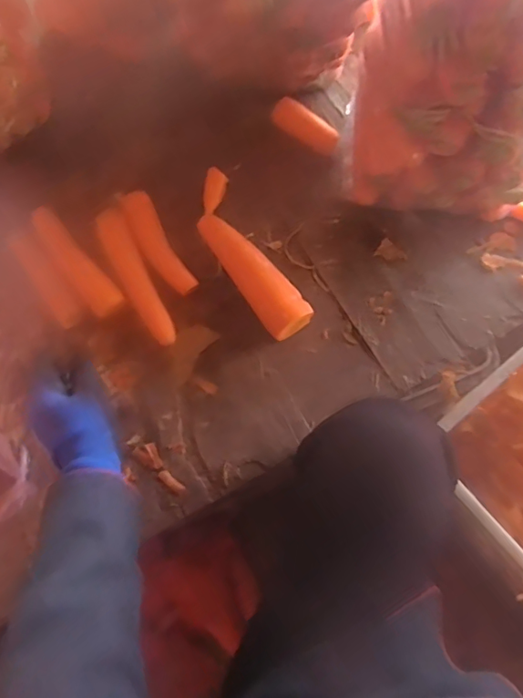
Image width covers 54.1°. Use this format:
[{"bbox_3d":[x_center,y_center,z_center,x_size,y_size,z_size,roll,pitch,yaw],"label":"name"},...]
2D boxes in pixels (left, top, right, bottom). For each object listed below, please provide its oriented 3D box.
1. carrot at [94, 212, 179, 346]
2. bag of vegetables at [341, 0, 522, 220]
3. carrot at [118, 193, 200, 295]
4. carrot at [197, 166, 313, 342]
[{"bbox_3d":[-0.158,-0.088,0.643,0.037,0.038,0.195,-26,72,-7],"label":"carrot"},{"bbox_3d":[0.236,-0.307,0.563,0.234,0.335,0.200,12,71,6],"label":"bag of vegetables"},{"bbox_3d":[-0.134,-0.133,0.658,0.043,0.037,0.161,-29,72,-8],"label":"carrot"},{"bbox_3d":[-0.026,-0.123,0.648,0.066,0.048,0.259,-27,72,-8],"label":"carrot"}]

